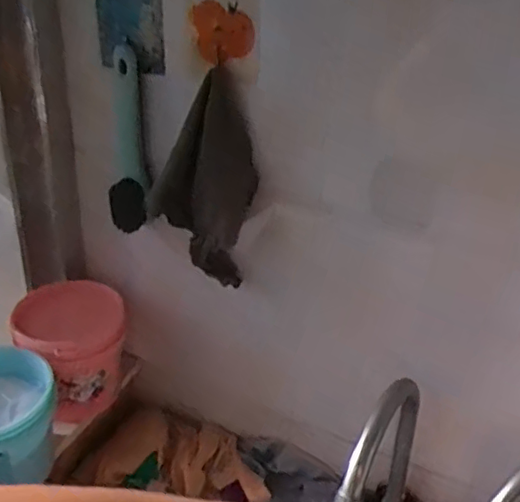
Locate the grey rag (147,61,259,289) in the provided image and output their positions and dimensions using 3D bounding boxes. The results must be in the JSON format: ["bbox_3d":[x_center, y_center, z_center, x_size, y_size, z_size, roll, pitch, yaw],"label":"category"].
[{"bbox_3d":[-0.054,-0.065,0.590,0.099,0.201,0.045,12,32,12],"label":"grey rag"}]

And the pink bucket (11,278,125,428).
[{"bbox_3d":[-0.215,0.116,0.689,0.116,0.122,0.107,-16,37,-30],"label":"pink bucket"}]

